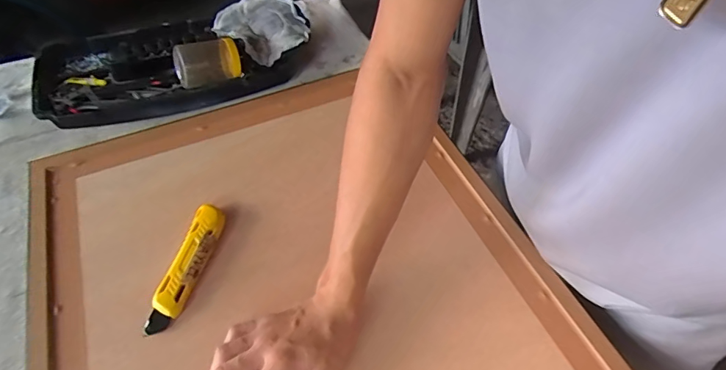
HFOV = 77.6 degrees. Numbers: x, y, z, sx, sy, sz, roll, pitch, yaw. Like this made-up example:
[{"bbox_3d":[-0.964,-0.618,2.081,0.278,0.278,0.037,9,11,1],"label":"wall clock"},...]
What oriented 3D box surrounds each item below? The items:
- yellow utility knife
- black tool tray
[{"bbox_3d":[-0.184,0.086,0.476,0.032,0.022,0.144,11,51,8],"label":"yellow utility knife"},{"bbox_3d":[-0.286,-0.184,0.670,0.355,0.075,0.170,-15,52,-13],"label":"black tool tray"}]

